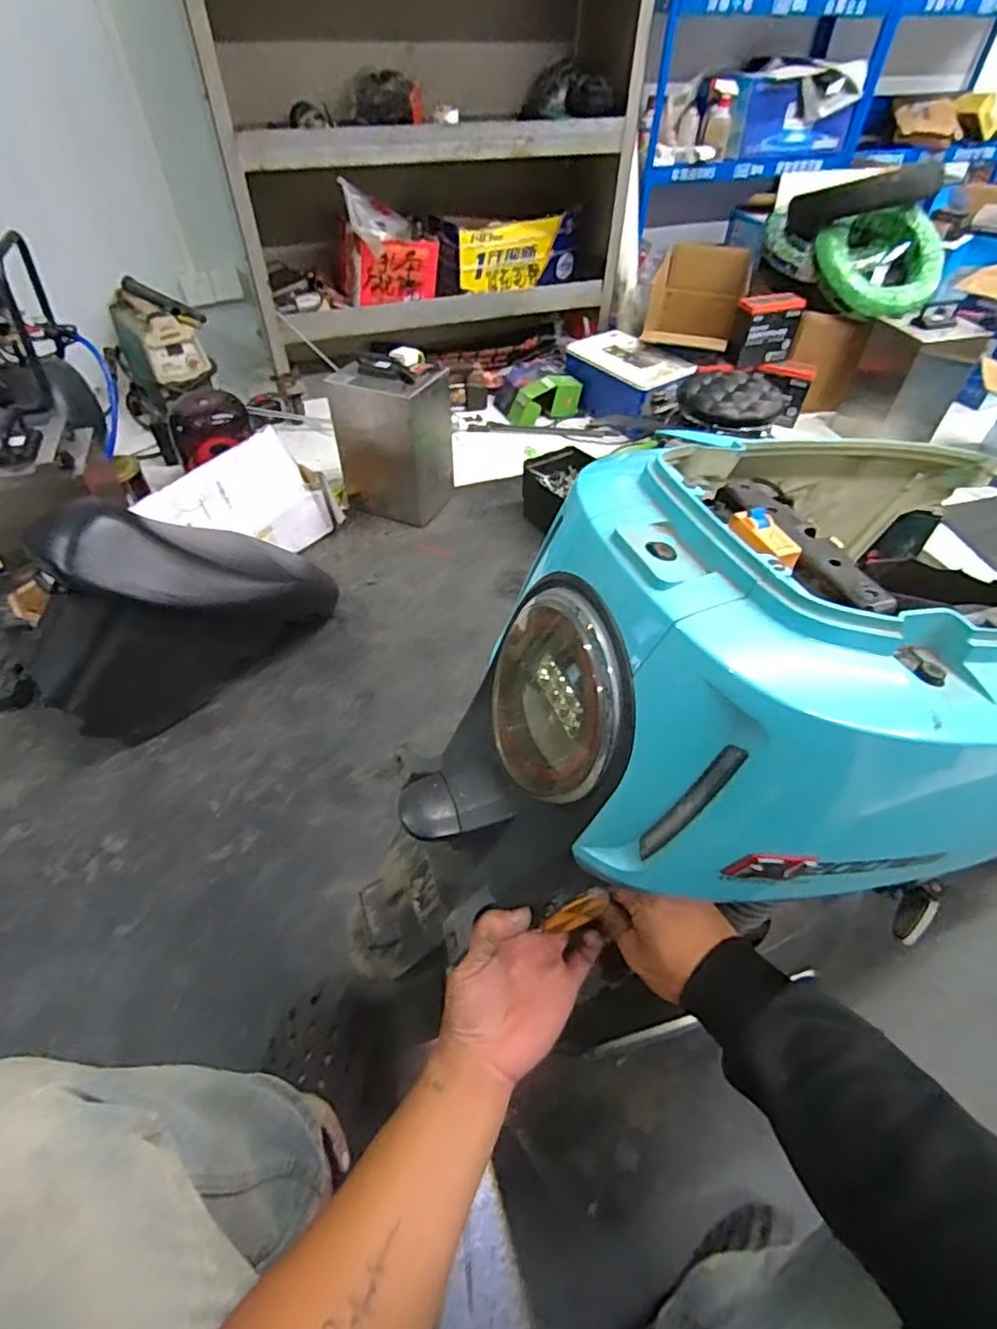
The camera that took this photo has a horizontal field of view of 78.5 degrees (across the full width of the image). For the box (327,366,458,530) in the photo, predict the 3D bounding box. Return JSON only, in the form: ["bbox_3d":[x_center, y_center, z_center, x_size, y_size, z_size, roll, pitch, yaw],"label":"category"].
[{"bbox_3d":[-0.258,-0.551,1.500,0.256,0.314,0.173,18,51,14],"label":"box"}]

